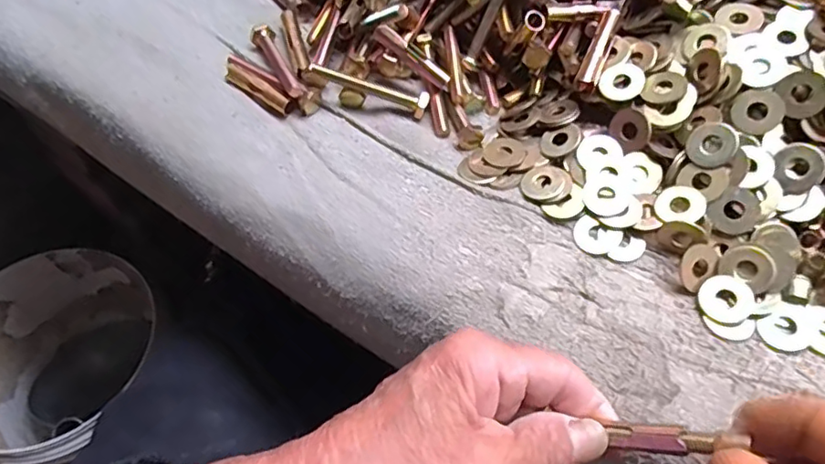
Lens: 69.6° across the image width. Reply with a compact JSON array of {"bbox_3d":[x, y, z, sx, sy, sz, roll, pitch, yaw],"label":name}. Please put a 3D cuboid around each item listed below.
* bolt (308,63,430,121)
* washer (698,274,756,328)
[{"bbox_3d":[-0.023,-0.079,0.327,0.065,0.015,0.012,19,58,-2],"label":"bolt"},{"bbox_3d":[0.137,0.030,0.259,0.021,0.004,0.022,-8,65,17],"label":"washer"}]

